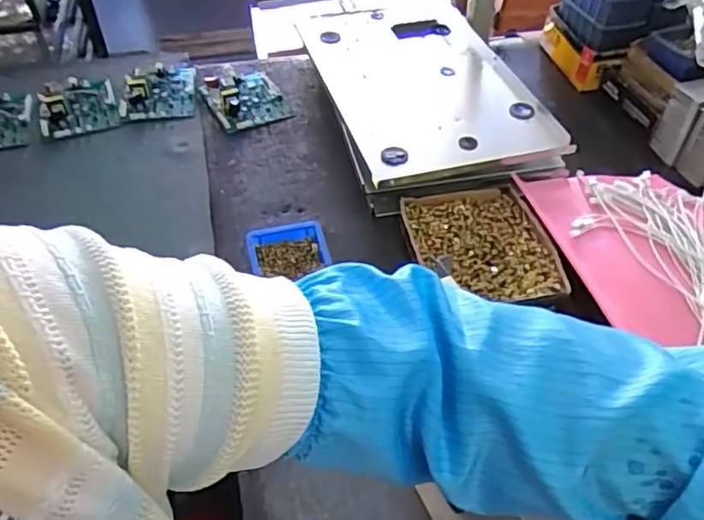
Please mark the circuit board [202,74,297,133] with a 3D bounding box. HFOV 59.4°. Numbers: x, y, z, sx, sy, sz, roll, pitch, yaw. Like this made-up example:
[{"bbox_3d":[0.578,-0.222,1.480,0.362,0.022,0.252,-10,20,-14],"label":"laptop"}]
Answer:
[{"bbox_3d":[-0.192,-0.296,1.113,0.127,0.028,0.161,-20,51,-17],"label":"circuit board"}]

